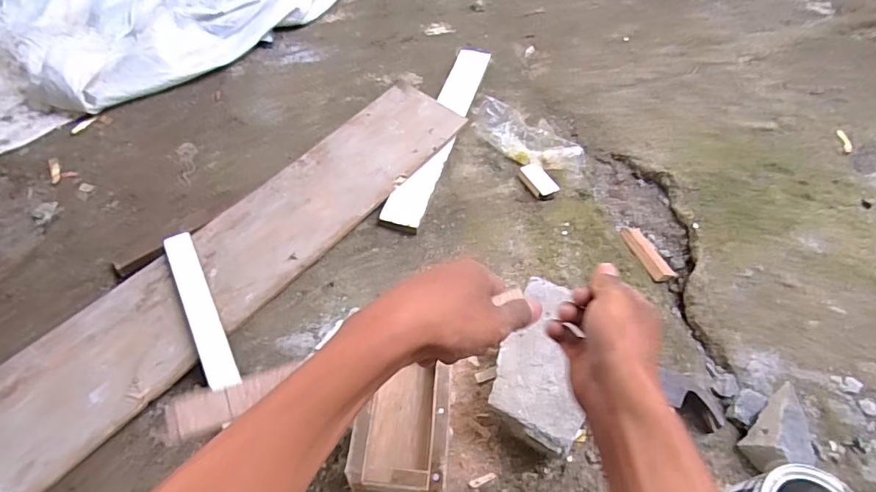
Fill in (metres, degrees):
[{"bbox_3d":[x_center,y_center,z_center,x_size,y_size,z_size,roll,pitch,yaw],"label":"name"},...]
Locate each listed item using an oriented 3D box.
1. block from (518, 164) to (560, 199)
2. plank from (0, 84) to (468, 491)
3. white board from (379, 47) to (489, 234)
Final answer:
[{"bbox_3d":[0.177,-0.118,0.872,0.039,0.024,0.079,-27,60,-18],"label":"block"},{"bbox_3d":[-0.333,0.044,0.717,0.172,0.028,0.985,38,62,16],"label":"plank"},{"bbox_3d":[0.011,-0.232,0.948,0.071,0.024,0.517,10,54,15],"label":"white board"}]

